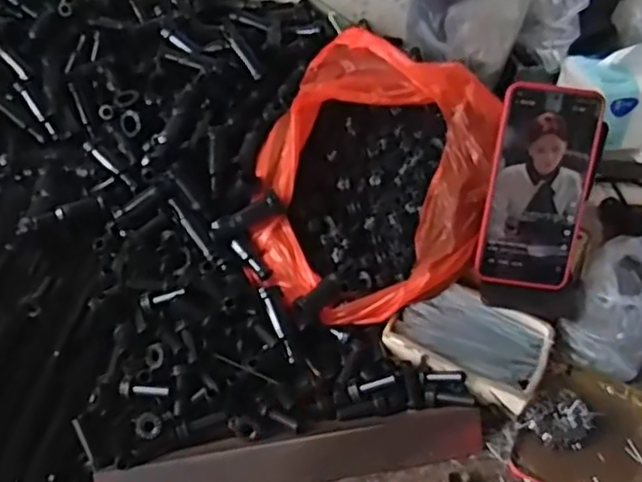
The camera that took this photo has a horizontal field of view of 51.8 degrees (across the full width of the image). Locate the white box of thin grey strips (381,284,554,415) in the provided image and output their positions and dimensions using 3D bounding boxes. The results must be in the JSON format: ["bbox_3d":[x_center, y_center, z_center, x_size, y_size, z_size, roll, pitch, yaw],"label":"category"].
[{"bbox_3d":[0.123,0.083,0.557,0.123,0.025,0.085,22,49,15],"label":"white box of thin grey strips"}]

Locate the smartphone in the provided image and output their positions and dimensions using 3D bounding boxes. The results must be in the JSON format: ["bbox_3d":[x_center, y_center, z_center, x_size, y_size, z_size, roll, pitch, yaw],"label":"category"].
[{"bbox_3d":[0.177,-0.043,0.541,0.078,0.162,0.014,6,14,1],"label":"smartphone"}]

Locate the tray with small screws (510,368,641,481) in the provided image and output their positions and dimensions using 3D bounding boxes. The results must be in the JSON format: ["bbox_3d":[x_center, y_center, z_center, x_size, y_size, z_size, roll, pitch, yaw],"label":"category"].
[{"bbox_3d":[0.214,0.150,0.520,0.099,0.018,0.123,23,49,16],"label":"tray with small screws"}]

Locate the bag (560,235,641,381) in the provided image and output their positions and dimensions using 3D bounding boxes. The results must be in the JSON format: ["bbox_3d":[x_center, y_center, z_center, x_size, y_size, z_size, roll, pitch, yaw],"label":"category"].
[{"bbox_3d":[0.274,0.063,0.578,0.108,0.060,0.113,34,53,25],"label":"bag"}]

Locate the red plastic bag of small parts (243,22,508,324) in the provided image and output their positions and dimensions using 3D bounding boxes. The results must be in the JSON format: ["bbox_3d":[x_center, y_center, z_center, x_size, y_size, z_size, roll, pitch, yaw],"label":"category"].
[{"bbox_3d":[0.043,-0.056,0.583,0.201,0.140,0.244,13,47,7],"label":"red plastic bag of small parts"}]

